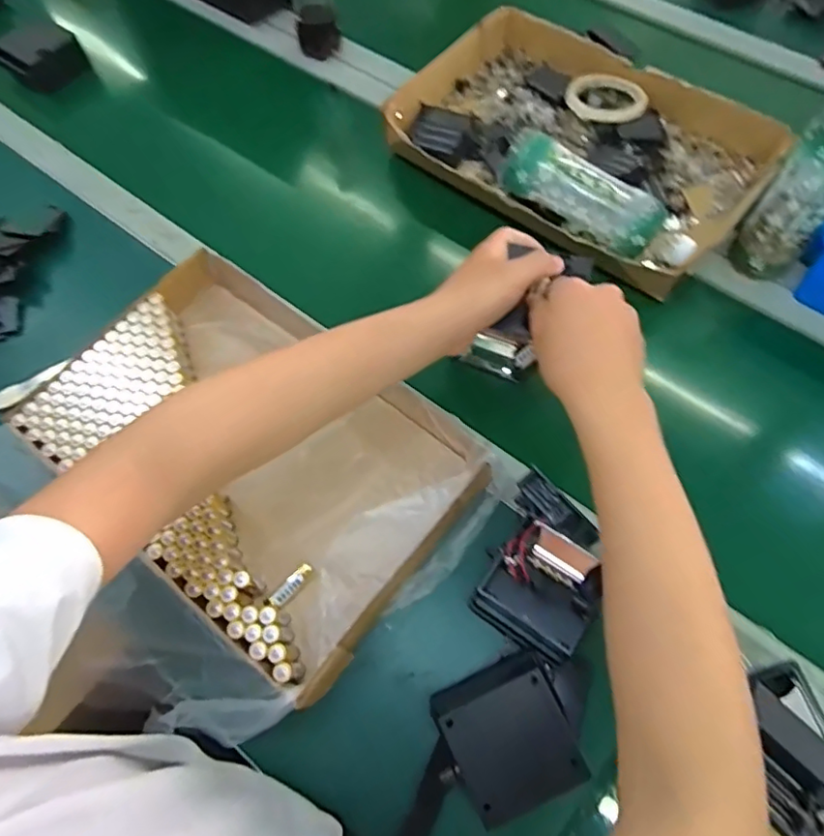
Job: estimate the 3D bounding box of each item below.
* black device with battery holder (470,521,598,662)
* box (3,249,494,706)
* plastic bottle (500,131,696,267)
[{"bbox_3d":[0.107,0.142,0.477,0.086,0.040,0.087,32,70,16],"label":"black device with battery holder"},{"bbox_3d":[-0.145,0.024,0.538,0.378,0.051,0.259,36,71,17],"label":"box"},{"bbox_3d":[0.201,-0.232,0.627,0.219,0.070,0.066,30,68,-2],"label":"plastic bottle"}]

